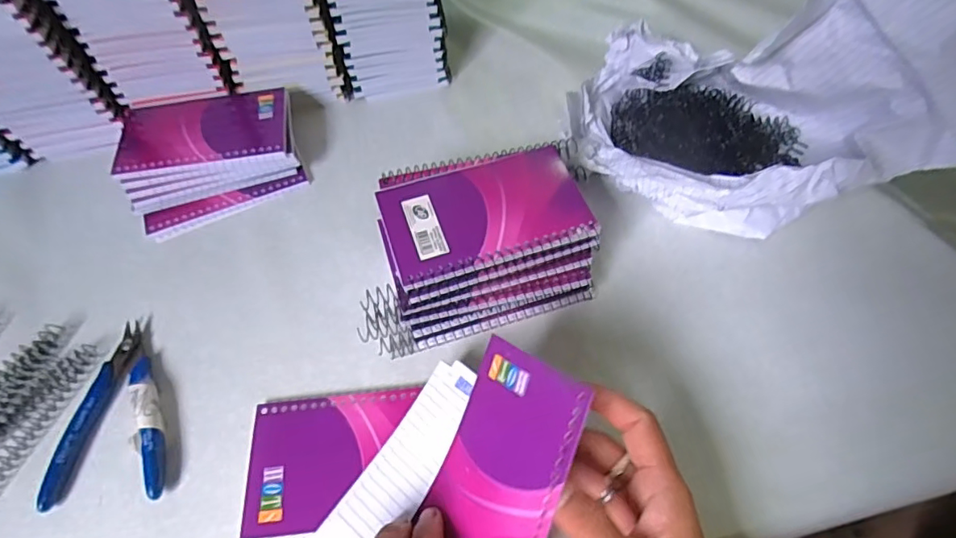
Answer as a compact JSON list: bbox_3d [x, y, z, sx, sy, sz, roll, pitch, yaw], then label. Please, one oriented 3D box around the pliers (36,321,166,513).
[{"bbox_3d":[-0.228,0.089,0.347,0.067,0.014,0.114,-5,57,-2],"label":"pliers"}]

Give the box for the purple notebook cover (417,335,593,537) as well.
[{"bbox_3d":[0.009,0.105,0.276,0.077,0.007,0.126,22,94,51],"label":"purple notebook cover"}]

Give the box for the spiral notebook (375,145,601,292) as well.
[{"bbox_3d":[0.005,-0.038,0.355,0.130,0.005,0.081,-17,58,-9],"label":"spiral notebook"}]

